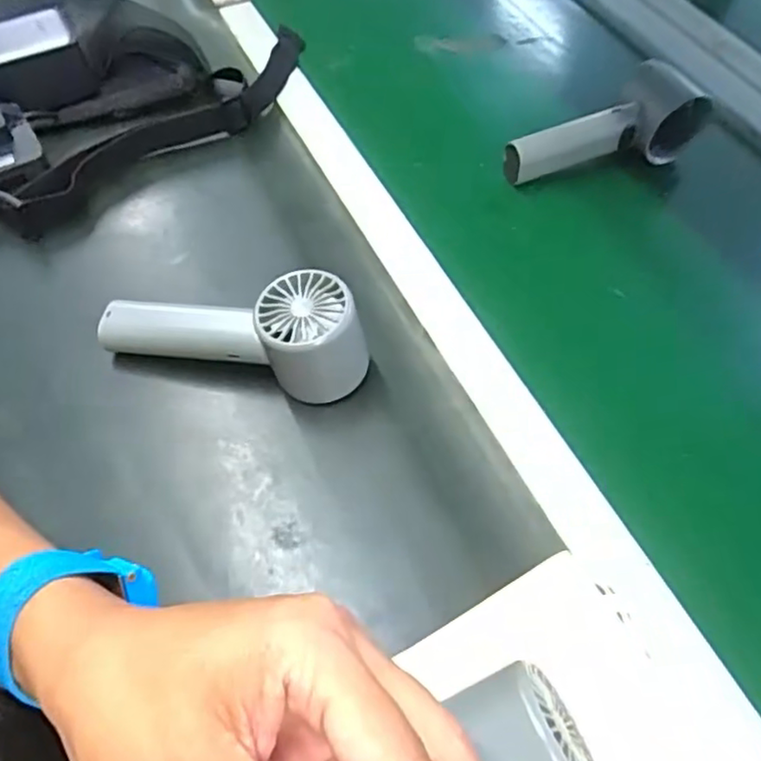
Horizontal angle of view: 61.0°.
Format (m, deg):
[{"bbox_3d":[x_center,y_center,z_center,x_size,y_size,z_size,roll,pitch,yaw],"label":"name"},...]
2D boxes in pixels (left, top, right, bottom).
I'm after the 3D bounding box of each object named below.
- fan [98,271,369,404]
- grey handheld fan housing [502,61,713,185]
[{"bbox_3d":[-0.088,-0.027,0.376,0.160,0.060,0.052,7,56,8],"label":"fan"},{"bbox_3d":[0.165,-0.188,0.494,0.152,0.075,0.047,-13,59,-10],"label":"grey handheld fan housing"}]

